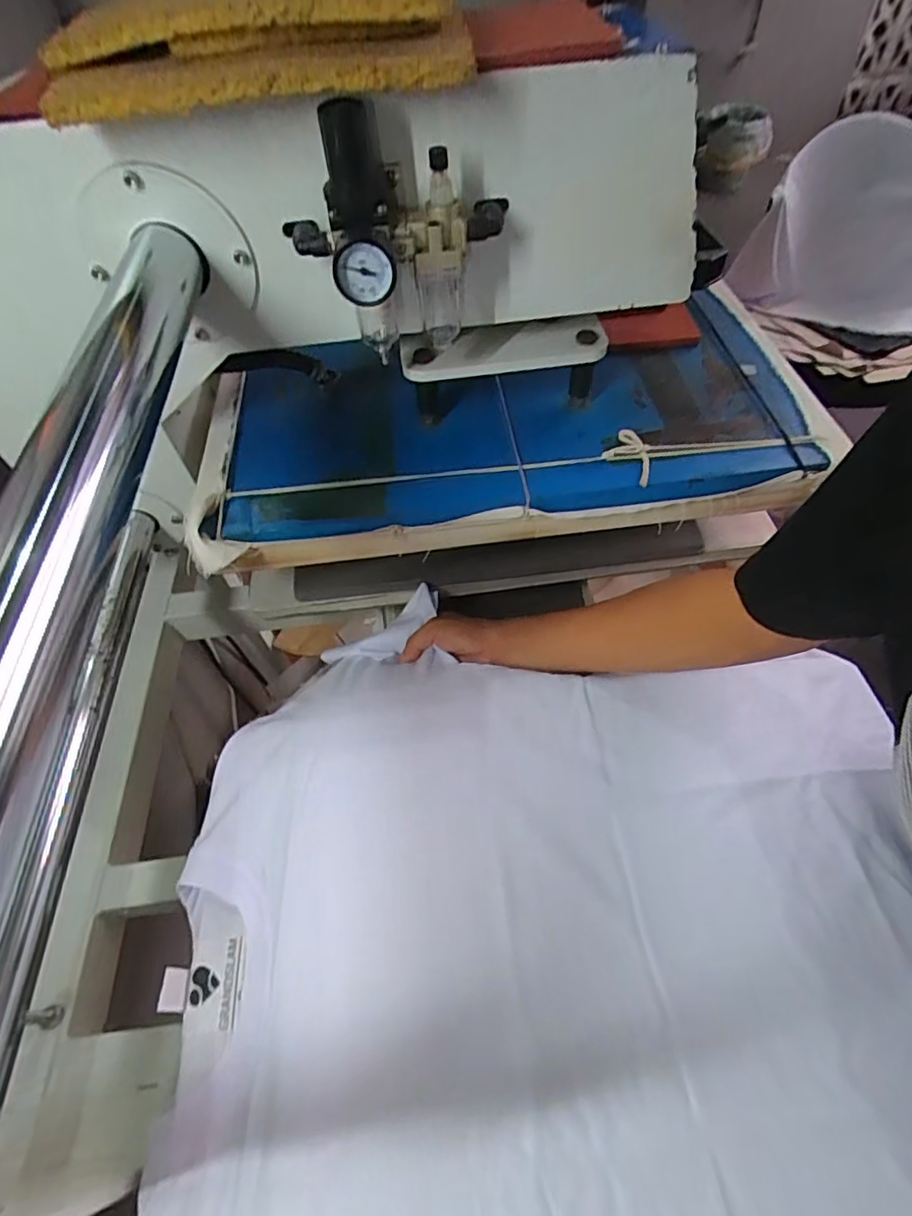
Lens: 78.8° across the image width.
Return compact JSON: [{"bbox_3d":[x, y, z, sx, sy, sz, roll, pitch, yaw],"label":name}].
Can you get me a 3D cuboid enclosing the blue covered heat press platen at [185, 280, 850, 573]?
[{"bbox_3d":[0.049,-0.181,0.548,0.590,0.080,0.253,-9,61,-2],"label":"blue covered heat press platen"}]

